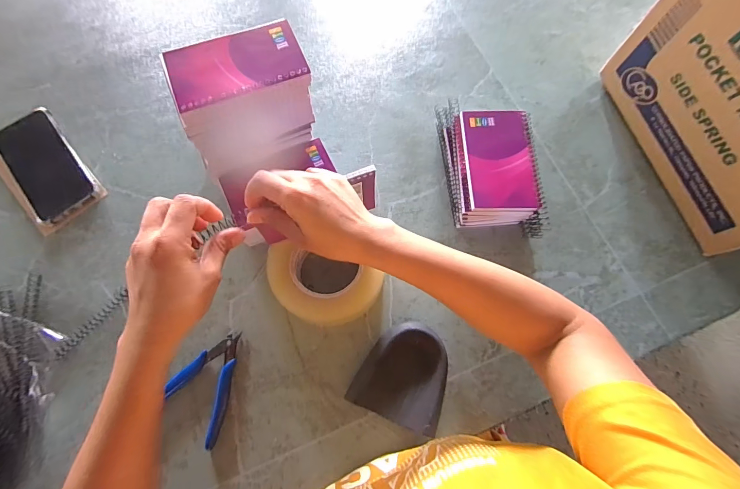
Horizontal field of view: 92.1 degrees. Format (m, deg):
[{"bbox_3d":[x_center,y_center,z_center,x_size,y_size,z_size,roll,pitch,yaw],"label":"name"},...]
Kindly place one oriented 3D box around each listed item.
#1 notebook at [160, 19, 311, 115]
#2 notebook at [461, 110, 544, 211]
[{"bbox_3d":[-0.135,-0.182,0.357,0.130,0.006,0.082,-21,74,-8],"label":"notebook"},{"bbox_3d":[0.155,-0.100,0.419,0.083,0.009,0.129,-1,72,-2],"label":"notebook"}]

